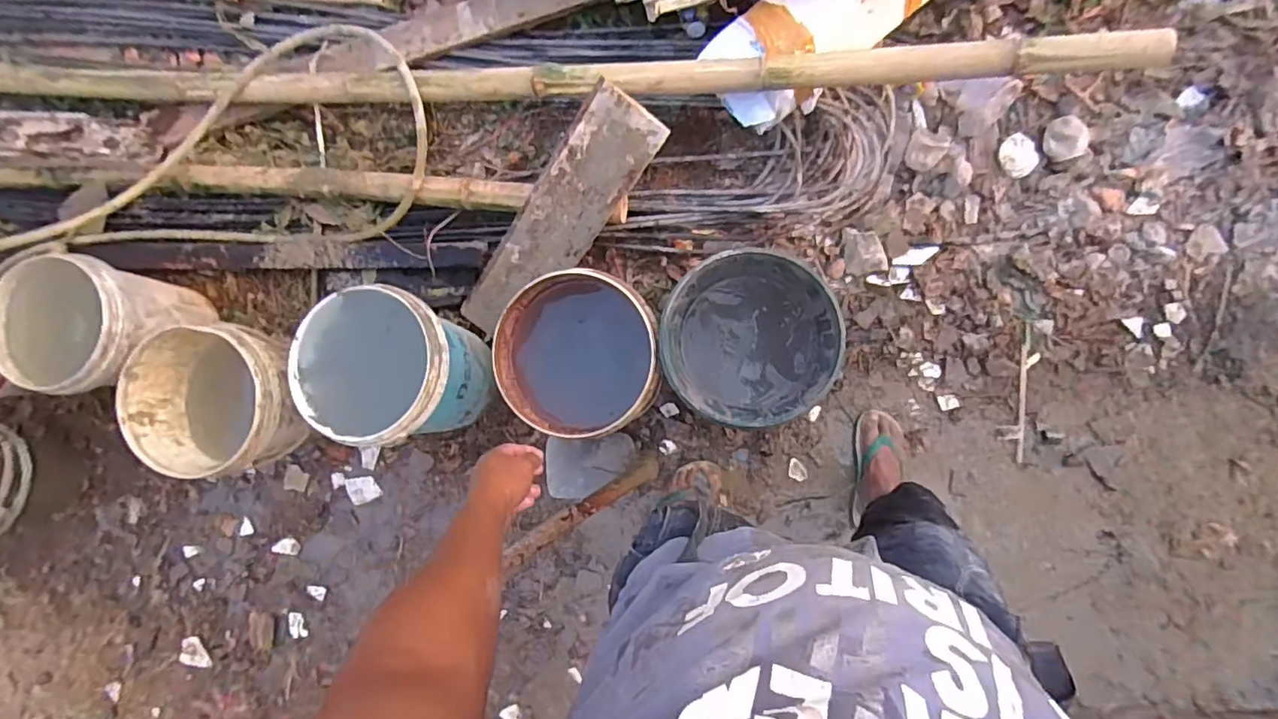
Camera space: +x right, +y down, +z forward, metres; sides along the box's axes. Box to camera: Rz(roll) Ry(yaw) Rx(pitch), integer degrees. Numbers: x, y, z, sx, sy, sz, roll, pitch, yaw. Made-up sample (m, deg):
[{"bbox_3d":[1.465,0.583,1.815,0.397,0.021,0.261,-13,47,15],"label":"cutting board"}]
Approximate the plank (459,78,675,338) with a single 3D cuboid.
[{"bbox_3d":[-0.187,-0.282,1.236,0.167,0.024,0.624,39,119,-5],"label":"plank"}]

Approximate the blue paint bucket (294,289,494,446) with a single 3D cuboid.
[{"bbox_3d":[-0.509,0.012,1.215,0.309,0.290,0.297,0,87,9],"label":"blue paint bucket"}]

